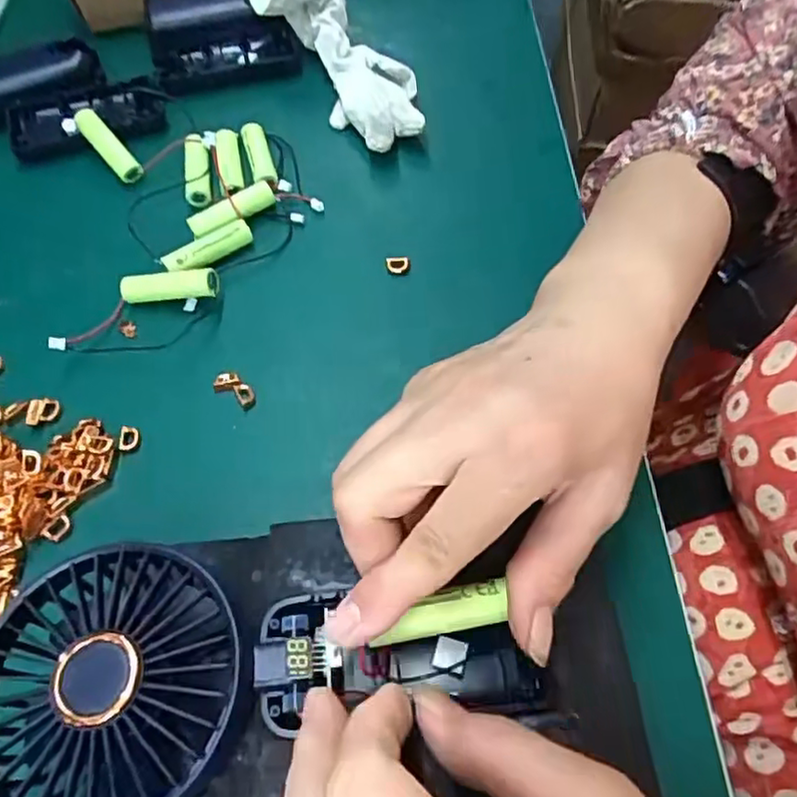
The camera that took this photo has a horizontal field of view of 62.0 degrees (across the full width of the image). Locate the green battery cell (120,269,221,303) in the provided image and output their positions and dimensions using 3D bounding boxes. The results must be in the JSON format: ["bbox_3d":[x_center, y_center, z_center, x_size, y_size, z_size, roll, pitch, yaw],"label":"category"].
[{"bbox_3d":[-0.122,-0.060,0.350,0.053,0.016,0.014,0,62,3],"label":"green battery cell"}]

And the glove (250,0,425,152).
[{"bbox_3d":[-0.041,-0.224,0.412,0.056,0.029,0.177,-32,75,-14],"label":"glove"}]

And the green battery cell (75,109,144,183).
[{"bbox_3d":[-0.175,-0.152,0.399,0.013,0.012,0.054,-42,85,-19],"label":"green battery cell"}]

